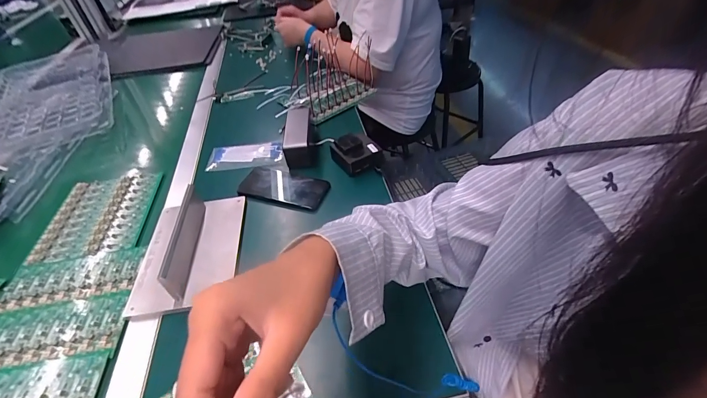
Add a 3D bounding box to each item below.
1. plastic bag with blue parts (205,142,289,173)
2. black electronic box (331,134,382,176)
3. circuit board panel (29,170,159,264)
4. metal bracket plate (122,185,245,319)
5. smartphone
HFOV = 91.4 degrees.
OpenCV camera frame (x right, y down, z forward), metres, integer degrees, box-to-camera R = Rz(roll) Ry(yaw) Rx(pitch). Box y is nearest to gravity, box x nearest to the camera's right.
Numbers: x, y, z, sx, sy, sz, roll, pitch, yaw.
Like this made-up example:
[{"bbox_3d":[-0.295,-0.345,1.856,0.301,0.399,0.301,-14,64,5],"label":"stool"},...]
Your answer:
[{"bbox_3d":[-0.204,-0.083,0.678,0.168,0.017,0.081,1,44,9],"label":"plastic bag with blue parts"},{"bbox_3d":[0.004,-0.085,0.629,0.071,0.045,0.075,-30,50,-24],"label":"black electronic box"},{"bbox_3d":[-0.437,0.022,0.600,0.164,0.007,0.190,-9,44,-1],"label":"circuit board panel"},{"bbox_3d":[-0.243,0.062,0.508,0.139,0.053,0.200,-7,45,-3],"label":"metal bracket plate"},{"bbox_3d":[-0.122,-0.025,0.599,0.152,0.012,0.077,11,47,19],"label":"smartphone"}]

